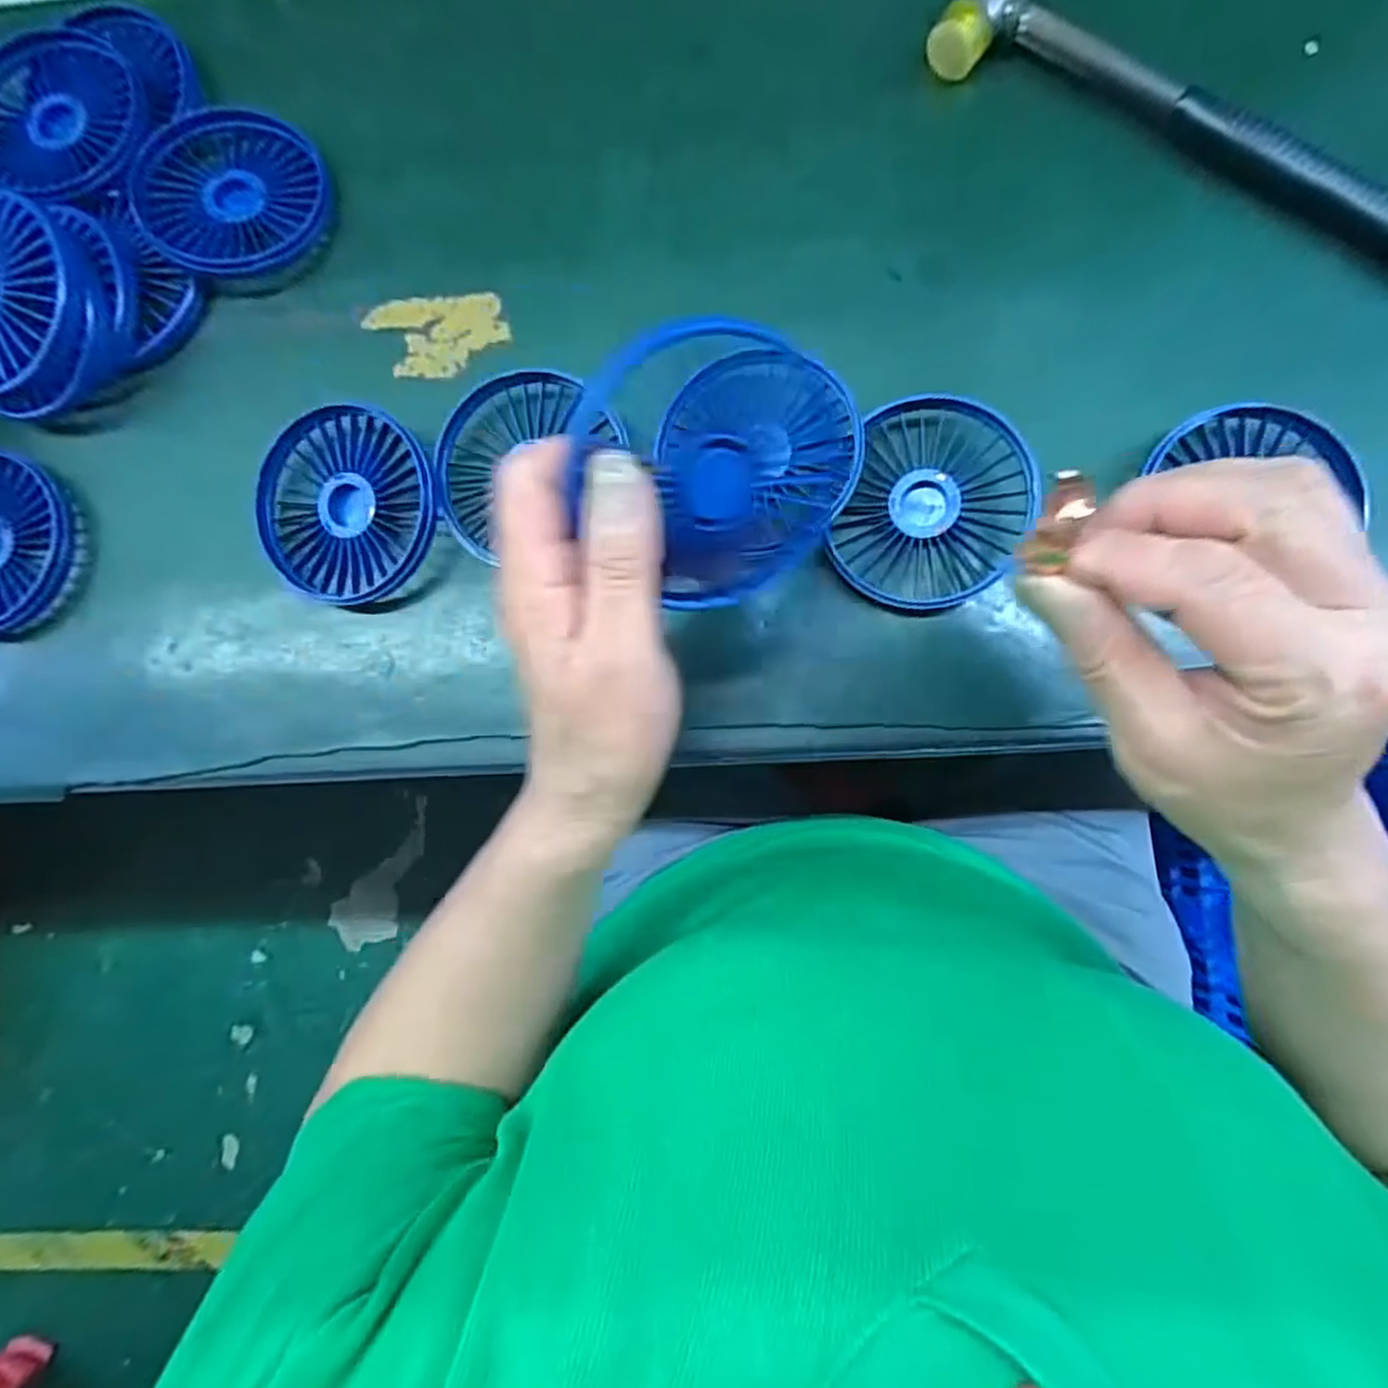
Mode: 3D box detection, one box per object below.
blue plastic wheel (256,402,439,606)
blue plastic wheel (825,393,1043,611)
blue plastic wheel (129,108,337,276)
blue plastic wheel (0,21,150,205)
[{"bbox_3d":[-0.160,-0.086,0.339,0.082,0.019,0.082,33,87,7],"label":"blue plastic wheel"},{"bbox_3d":[0.104,-0.079,0.317,0.077,0.022,0.083,0,84,4],"label":"blue plastic wheel"},{"bbox_3d":[-0.225,-0.245,0.361,0.085,0.021,0.085,0,84,4],"label":"blue plastic wheel"},{"bbox_3d":[-0.314,-0.285,0.361,0.083,0.013,0.104,-40,83,0],"label":"blue plastic wheel"}]

